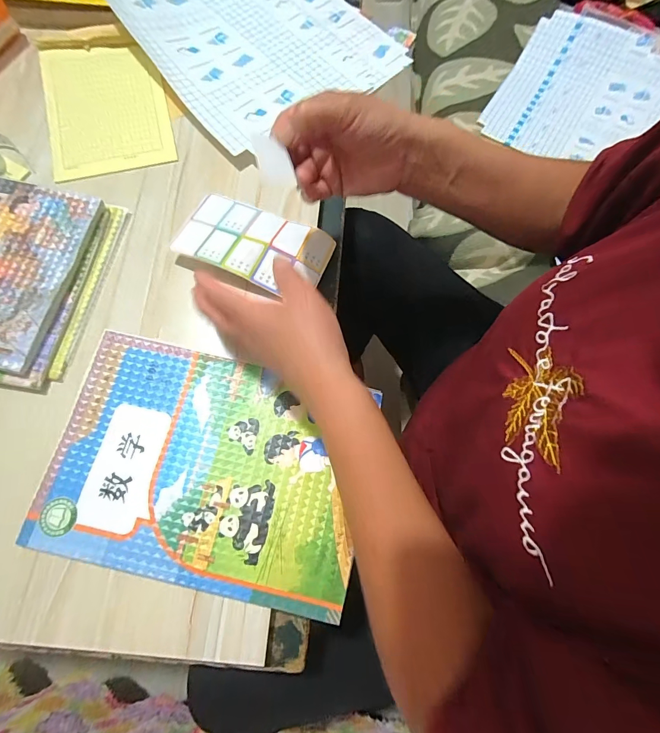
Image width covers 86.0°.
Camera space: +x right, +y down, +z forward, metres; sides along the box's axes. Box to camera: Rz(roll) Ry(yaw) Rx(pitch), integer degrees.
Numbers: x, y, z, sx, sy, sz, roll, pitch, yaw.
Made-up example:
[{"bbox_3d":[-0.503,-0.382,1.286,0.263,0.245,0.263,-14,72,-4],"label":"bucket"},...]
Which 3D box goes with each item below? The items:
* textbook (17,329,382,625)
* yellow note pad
[{"bbox_3d":[-0.101,0.081,0.294,0.253,0.010,0.181,13,72,4],"label":"textbook"},{"bbox_3d":[-0.257,-0.308,0.406,0.125,0.015,0.203,-14,76,-10],"label":"yellow note pad"}]

